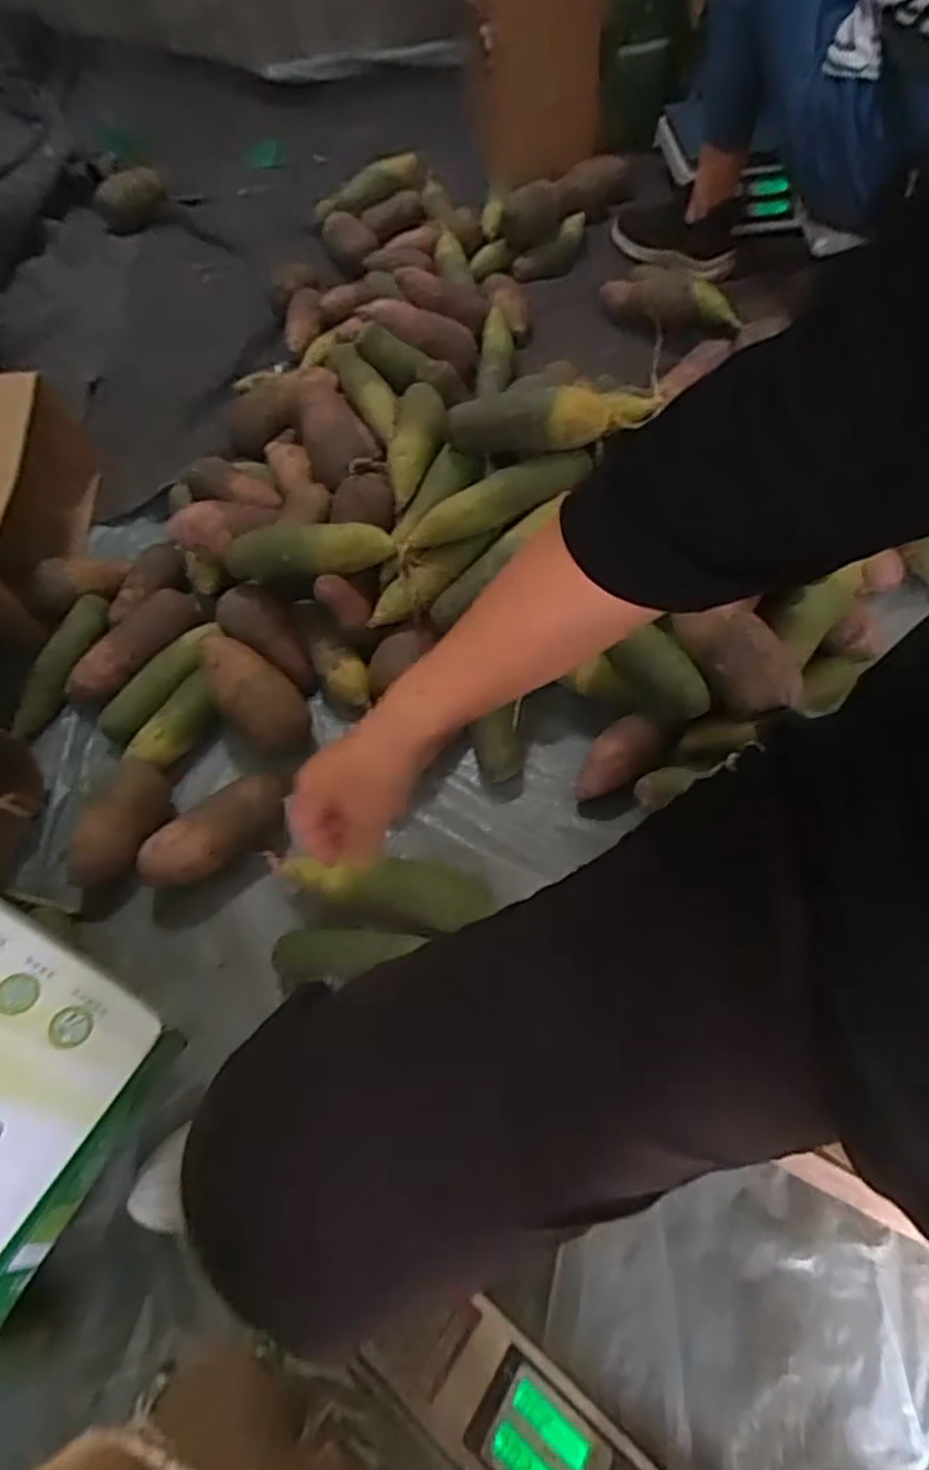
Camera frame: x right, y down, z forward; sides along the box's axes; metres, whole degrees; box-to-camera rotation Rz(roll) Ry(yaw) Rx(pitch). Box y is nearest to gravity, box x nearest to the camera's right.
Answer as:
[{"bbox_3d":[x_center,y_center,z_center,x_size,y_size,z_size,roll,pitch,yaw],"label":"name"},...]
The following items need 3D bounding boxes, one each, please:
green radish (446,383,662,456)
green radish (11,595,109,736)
[{"bbox_3d":[0.090,-0.345,0.773,0.231,0.069,0.064,-3,60,2],"label":"green radish"},{"bbox_3d":[-0.480,-0.085,0.855,0.048,0.037,0.201,4,61,6],"label":"green radish"}]

